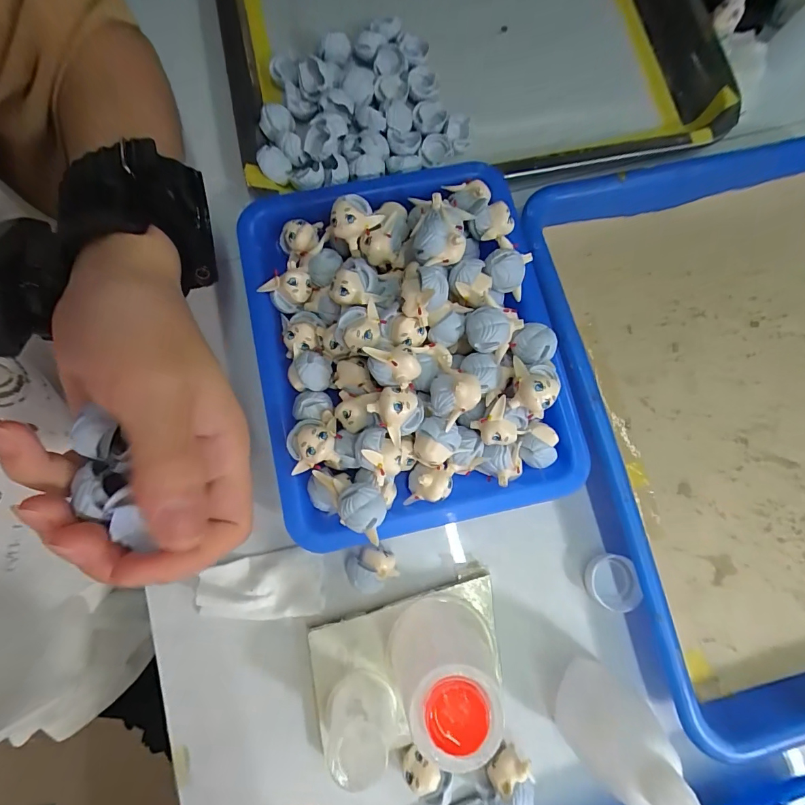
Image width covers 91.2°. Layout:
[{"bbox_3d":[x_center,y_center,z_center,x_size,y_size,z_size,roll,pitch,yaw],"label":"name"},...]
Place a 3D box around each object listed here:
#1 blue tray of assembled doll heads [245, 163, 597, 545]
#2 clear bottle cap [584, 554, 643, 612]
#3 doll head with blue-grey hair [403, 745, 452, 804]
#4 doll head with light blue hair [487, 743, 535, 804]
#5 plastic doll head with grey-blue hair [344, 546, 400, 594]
[{"bbox_3d":[0.000,-0.036,0.232,0.173,0.060,0.218,-12,80,-3],"label":"blue tray of assembled doll heads"},{"bbox_3d":[0.124,0.108,0.233,0.029,0.008,0.032,-13,80,-3],"label":"clear bottle cap"},{"bbox_3d":[0.012,0.194,0.205,0.025,0.019,0.020,23,80,3],"label":"doll head with blue-grey hair"},{"bbox_3d":[0.055,0.197,0.207,0.021,0.022,0.026,4,79,0],"label":"doll head with light blue hair"},{"bbox_3d":[-0.017,0.094,0.224,0.026,0.023,0.023,-31,81,-7],"label":"plastic doll head with grey-blue hair"}]

